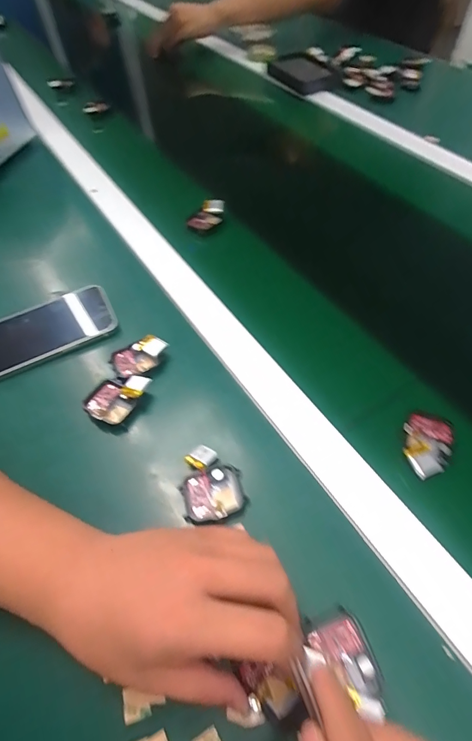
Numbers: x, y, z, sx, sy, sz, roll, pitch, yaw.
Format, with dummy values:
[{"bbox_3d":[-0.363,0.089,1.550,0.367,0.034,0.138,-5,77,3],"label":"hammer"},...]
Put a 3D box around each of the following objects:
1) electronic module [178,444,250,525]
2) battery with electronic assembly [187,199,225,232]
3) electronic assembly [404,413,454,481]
[{"bbox_3d":[-0.019,0.087,0.298,0.046,0.010,0.059,-15,55,-8],"label":"electronic module"},{"bbox_3d":[-0.035,-0.197,0.490,0.028,0.021,0.053,33,62,23],"label":"battery with electronic assembly"},{"bbox_3d":[0.153,0.059,0.310,0.037,0.014,0.059,16,57,14],"label":"electronic assembly"}]

